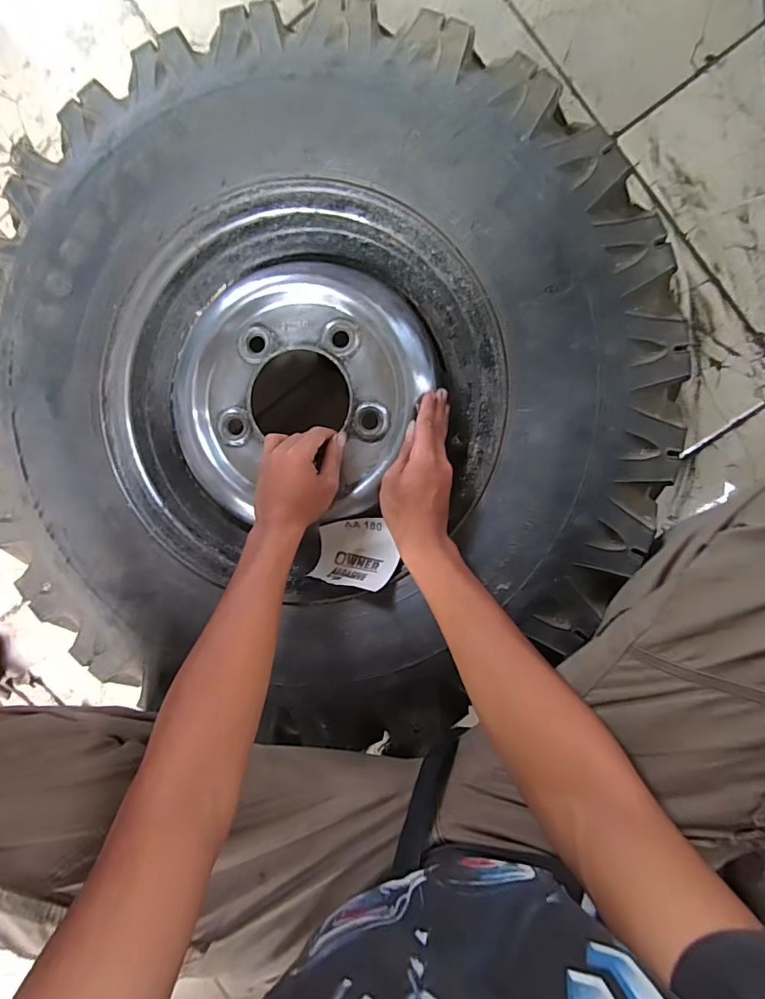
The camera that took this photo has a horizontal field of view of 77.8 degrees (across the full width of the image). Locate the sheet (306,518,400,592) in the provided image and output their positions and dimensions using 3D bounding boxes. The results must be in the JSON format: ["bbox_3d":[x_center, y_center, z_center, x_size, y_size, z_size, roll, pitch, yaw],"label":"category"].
[{"bbox_3d":[-0.034,0.056,0.541,0.100,0.036,0.090,1,59,26],"label":"sheet"}]

